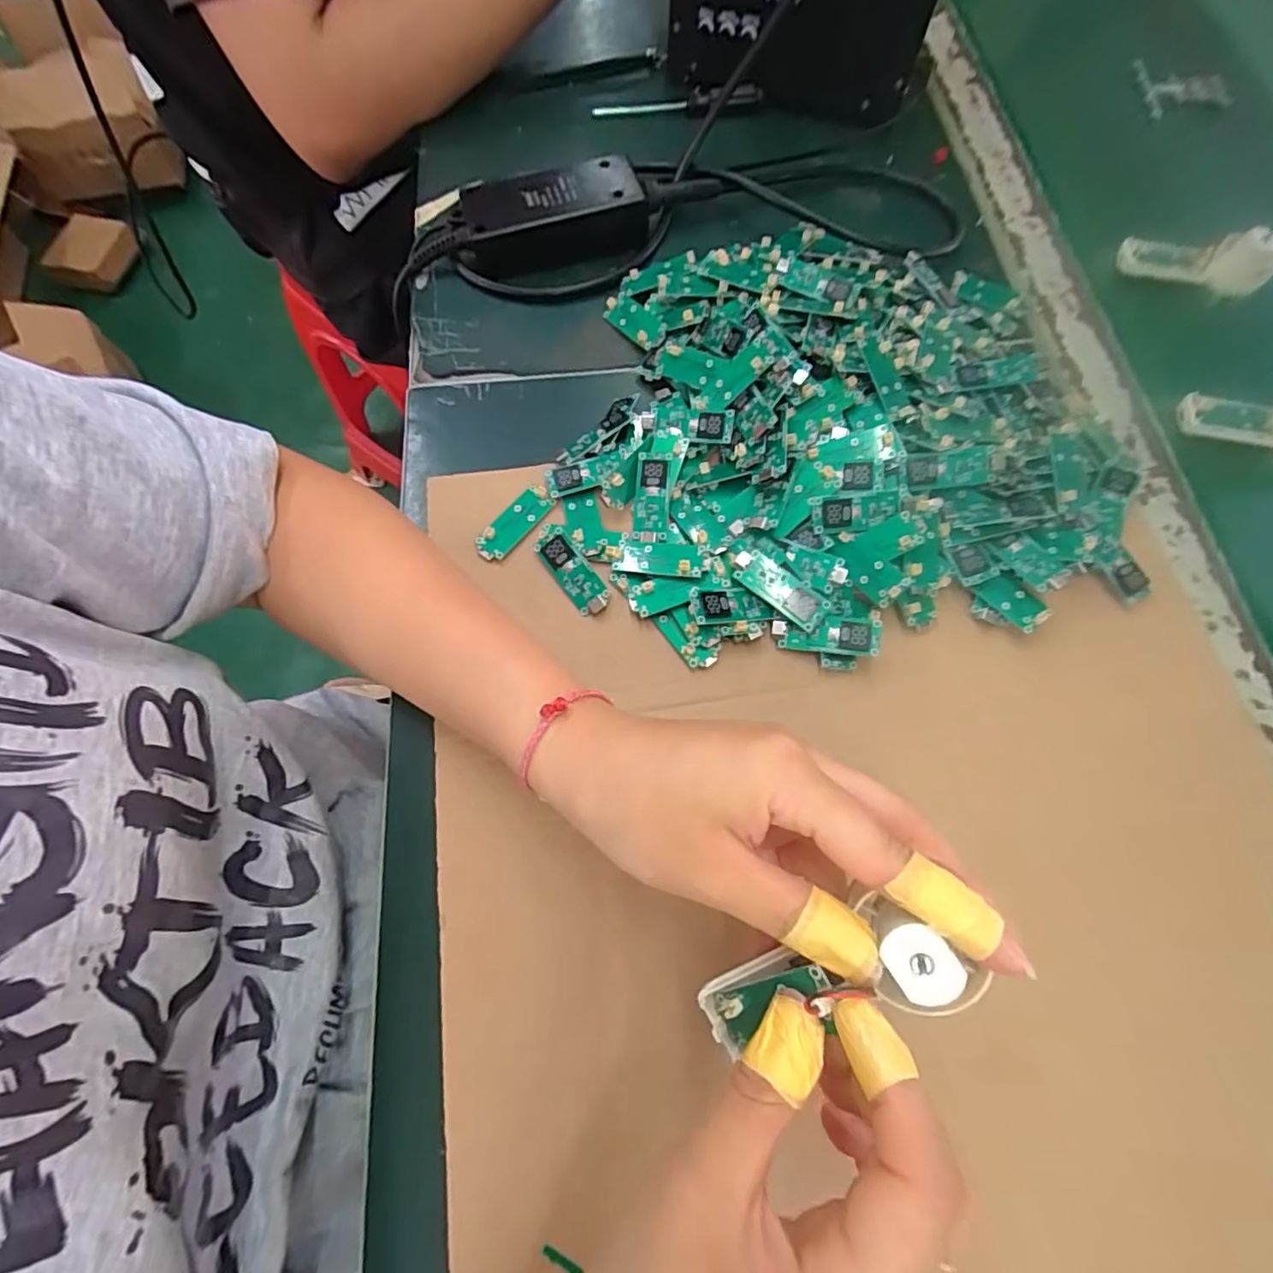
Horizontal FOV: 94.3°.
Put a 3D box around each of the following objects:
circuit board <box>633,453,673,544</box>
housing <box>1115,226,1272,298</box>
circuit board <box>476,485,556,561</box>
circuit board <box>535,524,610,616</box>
[{"bbox_3d":[0.008,-0.075,0.321,0.018,0.007,0.050,3,85,2],"label":"circuit board"},{"bbox_3d":[0.369,-0.251,0.389,0.093,0.030,0.022,12,70,5],"label":"housing"},{"bbox_3d":[-0.067,-0.063,0.324,0.017,0.004,0.051,37,74,13],"label":"circuit board"},{"bbox_3d":[-0.035,-0.037,0.312,0.019,0.007,0.055,-33,73,-11],"label":"circuit board"}]

